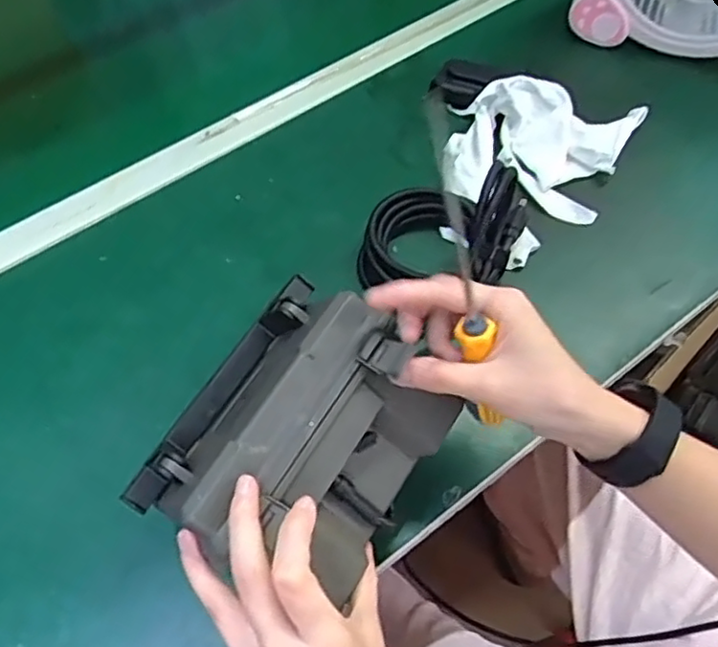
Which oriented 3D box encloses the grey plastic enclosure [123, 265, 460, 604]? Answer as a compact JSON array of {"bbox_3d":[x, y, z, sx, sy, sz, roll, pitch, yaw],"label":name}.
[{"bbox_3d":[-0.036,0.064,0.402,0.138,0.076,0.162,30,64,19],"label":"grey plastic enclosure"}]

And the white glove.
[{"bbox_3d":[0.164,-0.139,0.605,0.169,0.052,0.173,-1,58,1],"label":"white glove"}]

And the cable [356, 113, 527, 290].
[{"bbox_3d":[0.083,-0.077,0.568,0.173,0.040,0.115,-28,61,-15],"label":"cable"}]

